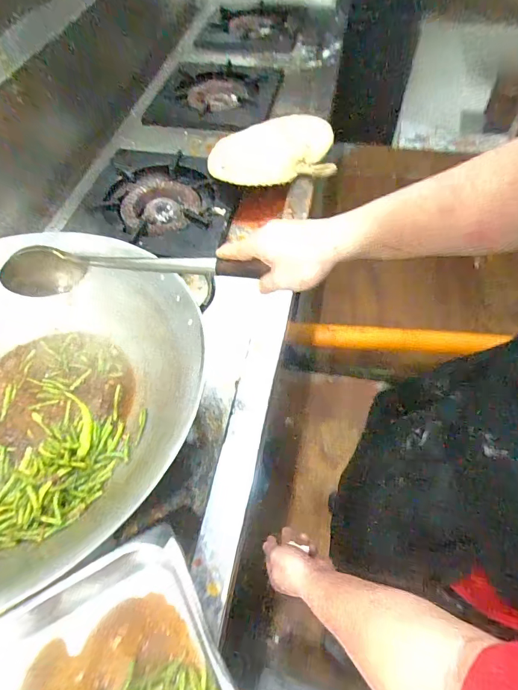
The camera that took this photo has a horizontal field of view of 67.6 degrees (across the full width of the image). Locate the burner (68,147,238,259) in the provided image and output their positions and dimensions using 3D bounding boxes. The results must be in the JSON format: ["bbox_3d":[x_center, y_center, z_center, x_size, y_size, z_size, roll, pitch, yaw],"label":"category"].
[{"bbox_3d":[-0.238,-0.356,0.942,0.370,0.039,0.370,8,58,8],"label":"burner"}]

